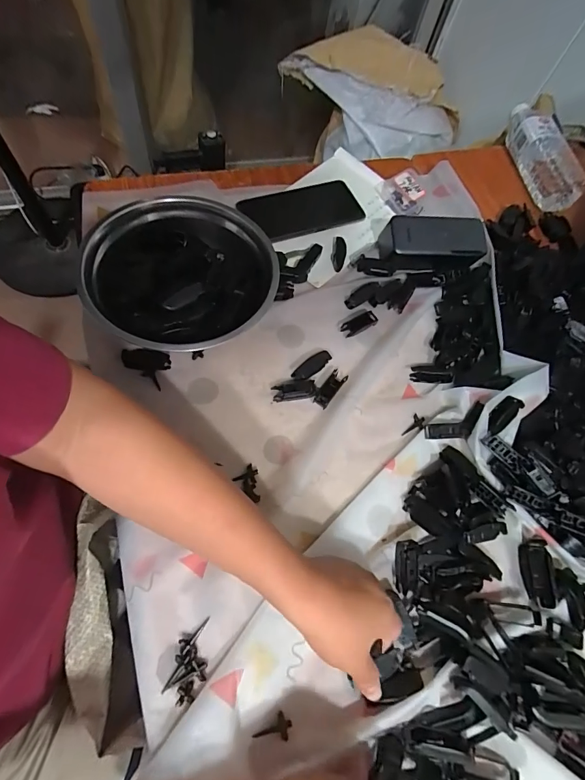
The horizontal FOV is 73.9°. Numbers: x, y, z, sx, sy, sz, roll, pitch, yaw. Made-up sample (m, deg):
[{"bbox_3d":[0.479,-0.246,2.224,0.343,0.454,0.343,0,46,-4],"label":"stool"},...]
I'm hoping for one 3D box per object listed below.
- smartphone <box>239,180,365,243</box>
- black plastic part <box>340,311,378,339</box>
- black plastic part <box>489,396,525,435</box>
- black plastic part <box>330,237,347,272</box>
[{"bbox_3d":[0.015,-0.250,0.540,0.163,0.014,0.082,-16,69,-15],"label":"smartphone"},{"bbox_3d":[0.082,-0.081,0.485,0.045,0.014,0.018,-25,72,-18],"label":"black plastic part"},{"bbox_3d":[0.228,0.027,0.420,0.021,0.010,0.049,39,86,13],"label":"black plastic part"},{"bbox_3d":[0.061,-0.182,0.513,0.019,0.010,0.053,10,65,-4],"label":"black plastic part"}]

